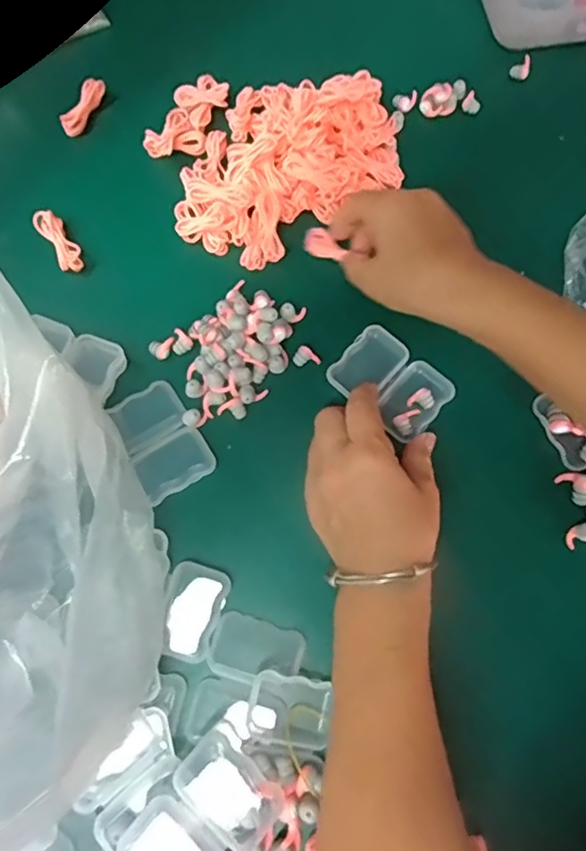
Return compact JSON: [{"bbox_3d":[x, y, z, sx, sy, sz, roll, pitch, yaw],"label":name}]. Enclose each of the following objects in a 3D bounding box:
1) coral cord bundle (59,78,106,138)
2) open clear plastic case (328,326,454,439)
[{"bbox_3d":[-0.167,-0.255,0.473,0.014,0.016,0.051,29,75,7],"label":"coral cord bundle"},{"bbox_3d":[0.067,-0.030,0.408,0.075,0.010,0.056,42,78,10],"label":"open clear plastic case"}]

